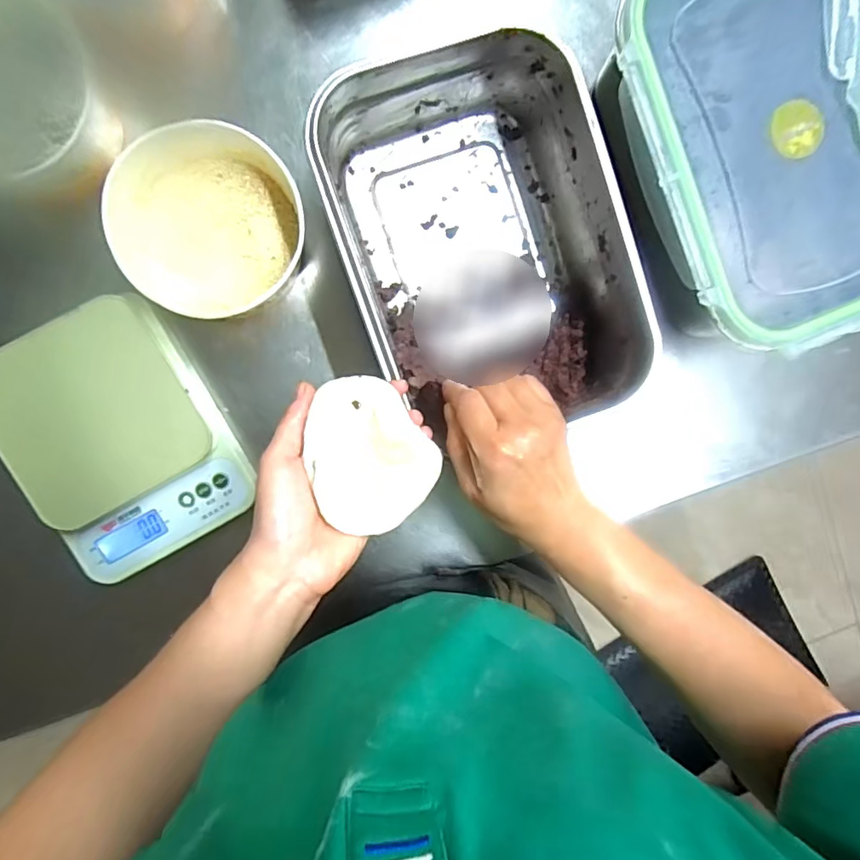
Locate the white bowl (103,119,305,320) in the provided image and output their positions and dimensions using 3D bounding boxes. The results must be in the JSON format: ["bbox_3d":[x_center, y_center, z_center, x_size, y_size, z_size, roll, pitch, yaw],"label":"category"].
[{"bbox_3d":[-0.160,-0.153,0.404,0.126,0.069,0.128,0,94,-7],"label":"white bowl"}]

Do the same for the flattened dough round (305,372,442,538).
[{"bbox_3d":[-0.041,0.017,0.349,0.078,0.014,0.097,-38,99,-18],"label":"flattened dough round"}]

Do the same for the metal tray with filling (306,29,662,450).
[{"bbox_3d":[0.038,-0.132,0.417,0.192,0.088,0.272,-20,96,-5],"label":"metal tray with filling"}]

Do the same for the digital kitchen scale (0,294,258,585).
[{"bbox_3d":[-0.240,0.010,0.419,0.150,0.039,0.190,-29,96,-4],"label":"digital kitchen scale"}]

